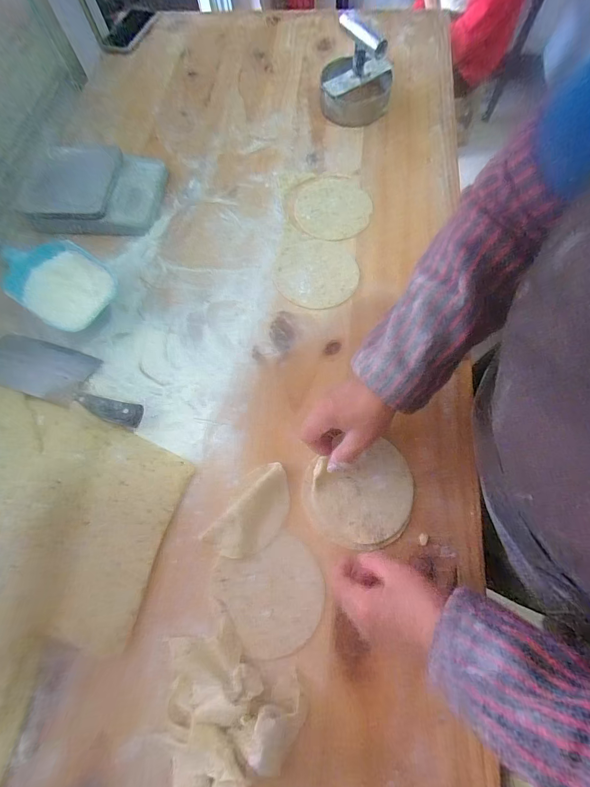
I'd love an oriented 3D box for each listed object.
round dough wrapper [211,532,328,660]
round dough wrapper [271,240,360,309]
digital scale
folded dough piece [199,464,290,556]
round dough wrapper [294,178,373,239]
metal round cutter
[{"bbox_3d":[-0.025,0.234,0.388,0.119,0.005,0.113,-1,71,2],"label":"round dough wrapper"},{"bbox_3d":[0.033,-0.193,0.534,0.135,0.007,0.123,-1,71,2],"label":"round dough wrapper"},{"bbox_3d":[-0.352,-0.361,0.578,0.227,0.054,0.161,1,71,2],"label":"digital scale"},{"bbox_3d":[-0.047,0.151,0.409,0.064,0.015,0.121,42,77,14],"label":"folded dough piece"},{"bbox_3d":[0.066,-0.326,0.576,0.128,0.006,0.136,-1,71,2],"label":"round dough wrapper"},{"bbox_3d":[0.115,-0.588,0.606,0.126,0.115,0.124,-1,71,2],"label":"metal round cutter"}]

